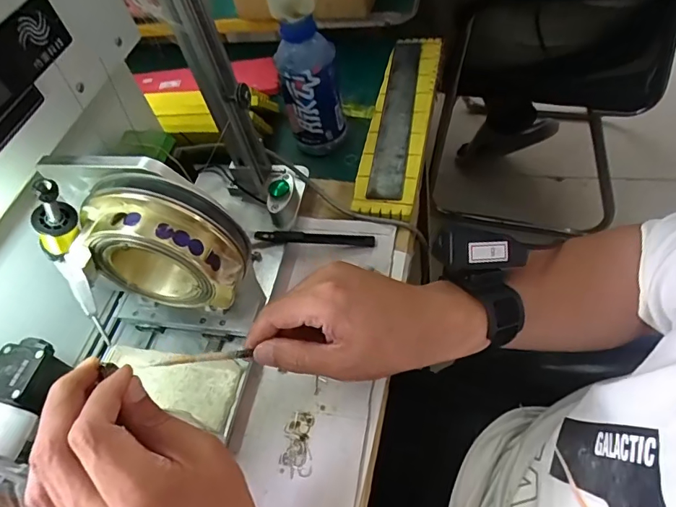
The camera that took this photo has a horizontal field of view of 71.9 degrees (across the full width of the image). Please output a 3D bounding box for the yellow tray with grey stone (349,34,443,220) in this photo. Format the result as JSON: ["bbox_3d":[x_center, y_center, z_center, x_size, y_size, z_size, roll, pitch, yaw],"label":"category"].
[{"bbox_3d":[0.082,-0.180,0.609,0.071,0.022,0.335,5,55,15],"label":"yellow tray with grey stone"}]

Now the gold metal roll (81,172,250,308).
[{"bbox_3d":[-0.125,-0.007,0.333,0.108,0.090,0.043,3,54,13],"label":"gold metal roll"}]

